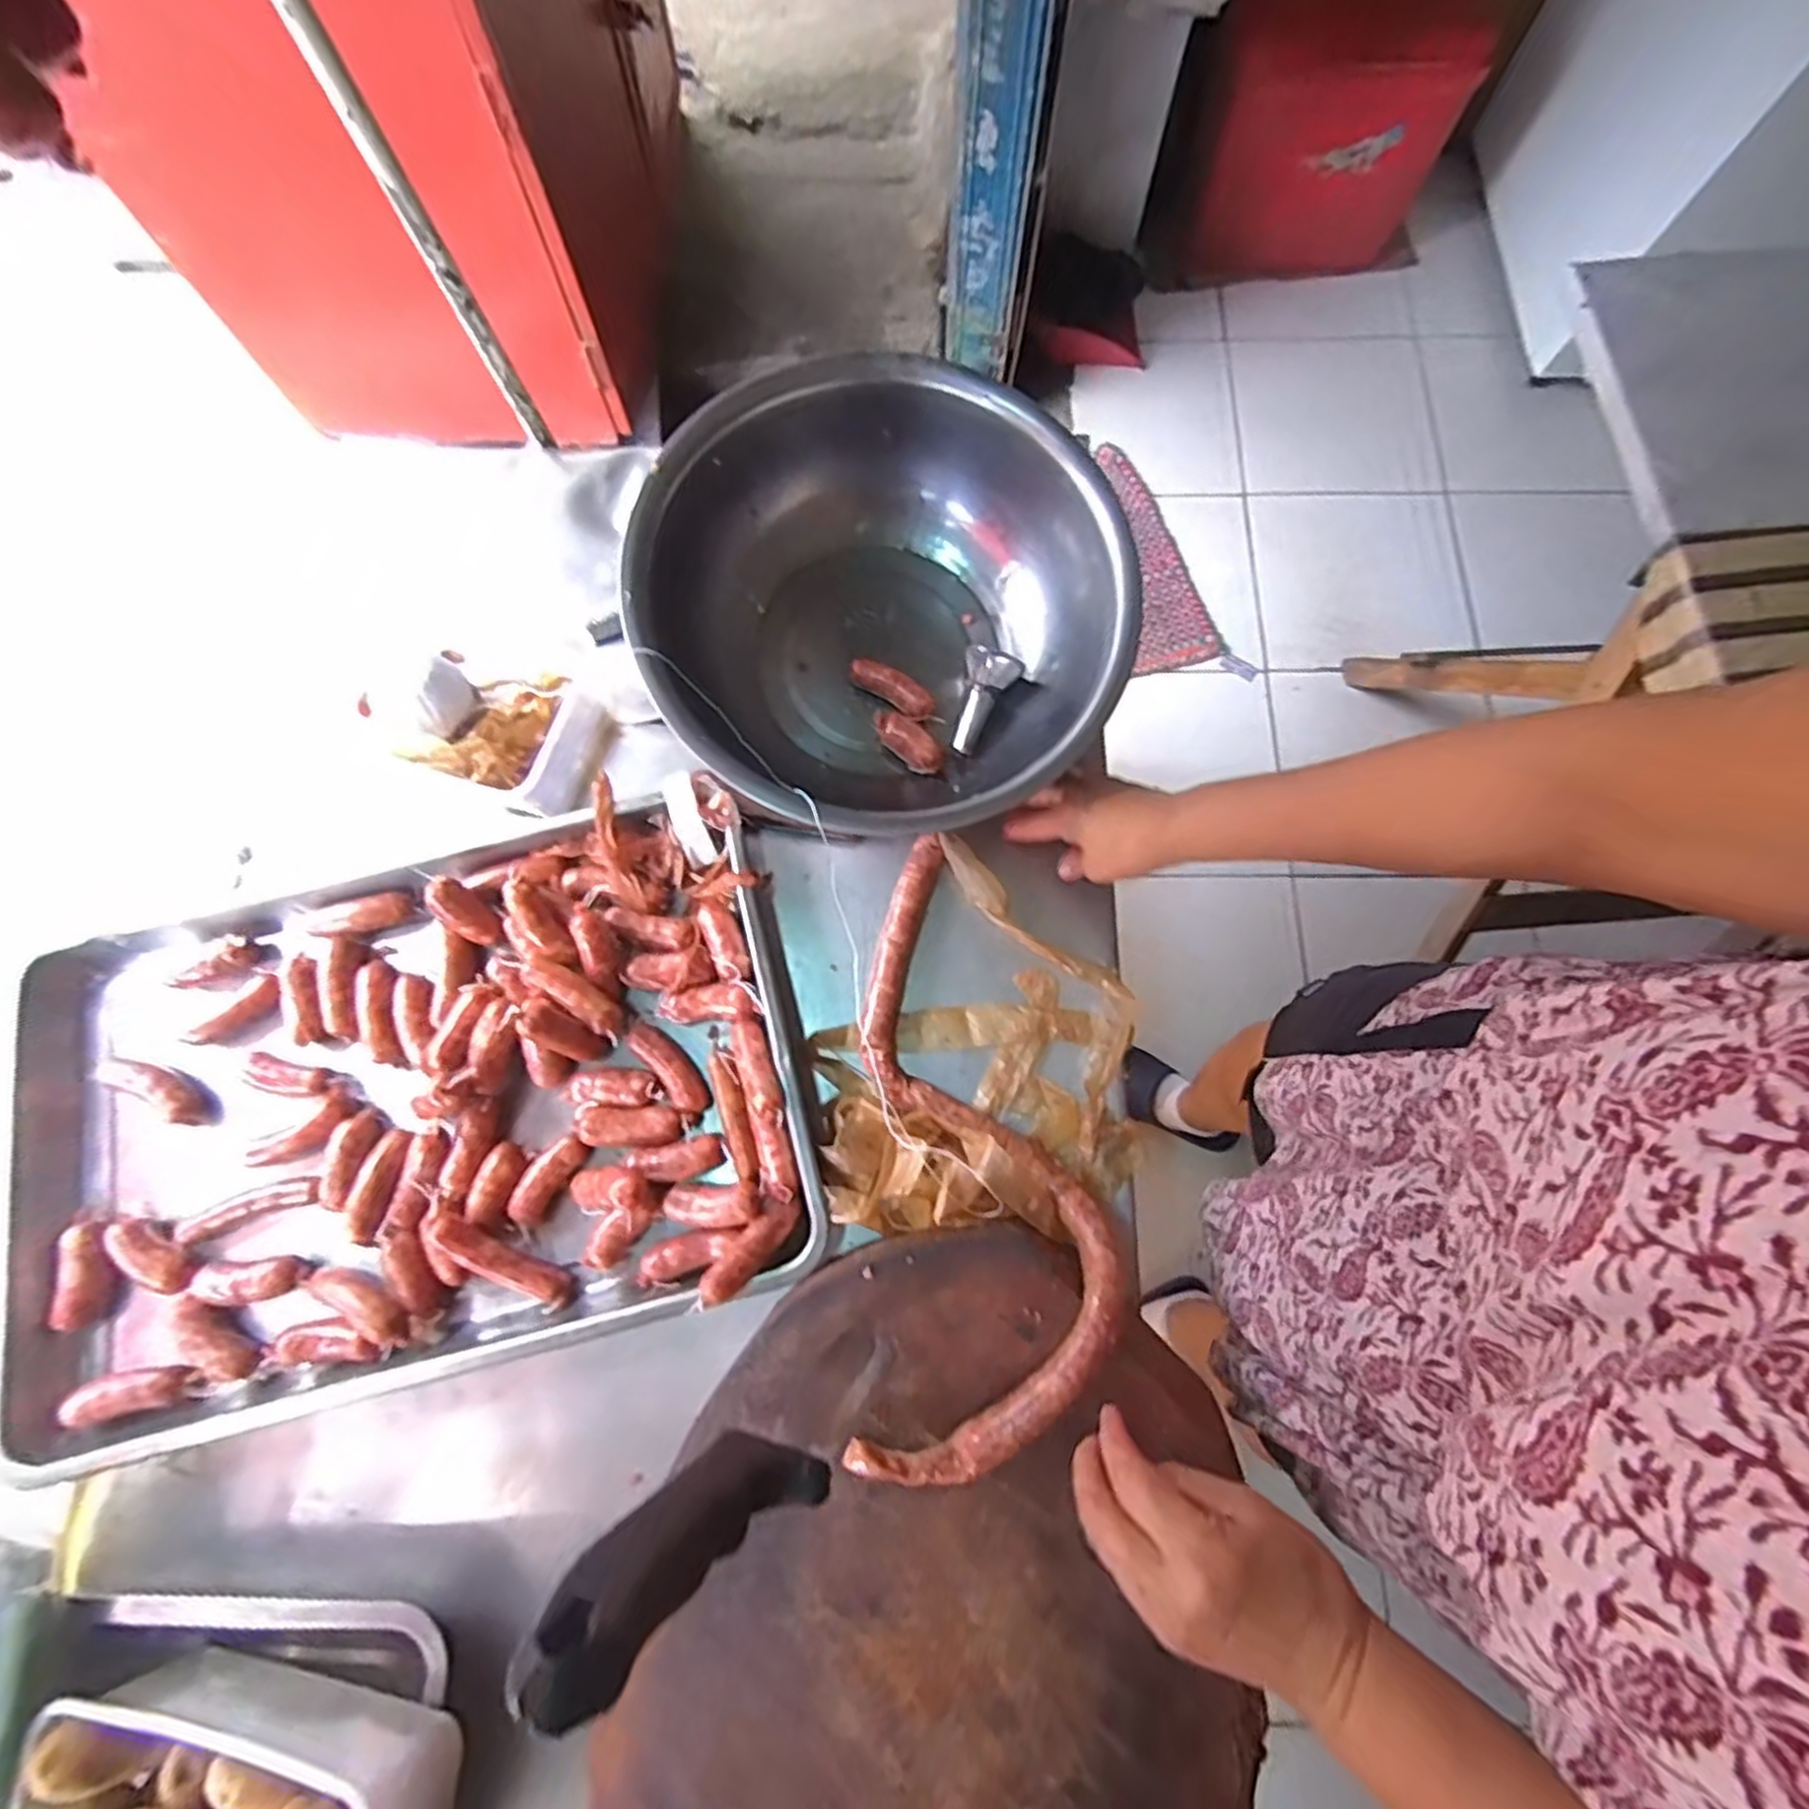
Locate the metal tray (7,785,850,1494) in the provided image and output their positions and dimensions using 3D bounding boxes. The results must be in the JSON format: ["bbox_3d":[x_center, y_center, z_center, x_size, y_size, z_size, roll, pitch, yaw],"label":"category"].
[{"bbox_3d":[-0.389,0.159,0.599,0.605,0.057,0.388,-14,76,-3],"label":"metal tray"}]

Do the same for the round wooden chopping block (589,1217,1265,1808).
[{"bbox_3d":[0.015,0.440,0.449,0.364,0.049,0.460,11,76,3],"label":"round wooden chopping block"}]

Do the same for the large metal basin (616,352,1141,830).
[{"bbox_3d":[-0.017,-0.228,0.626,0.355,0.156,0.361,0,75,0],"label":"large metal basin"}]

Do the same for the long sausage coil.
[{"bbox_3d":[0.022,0.152,0.565,0.193,0.091,0.423,-12,60,-2],"label":"long sausage coil"}]

